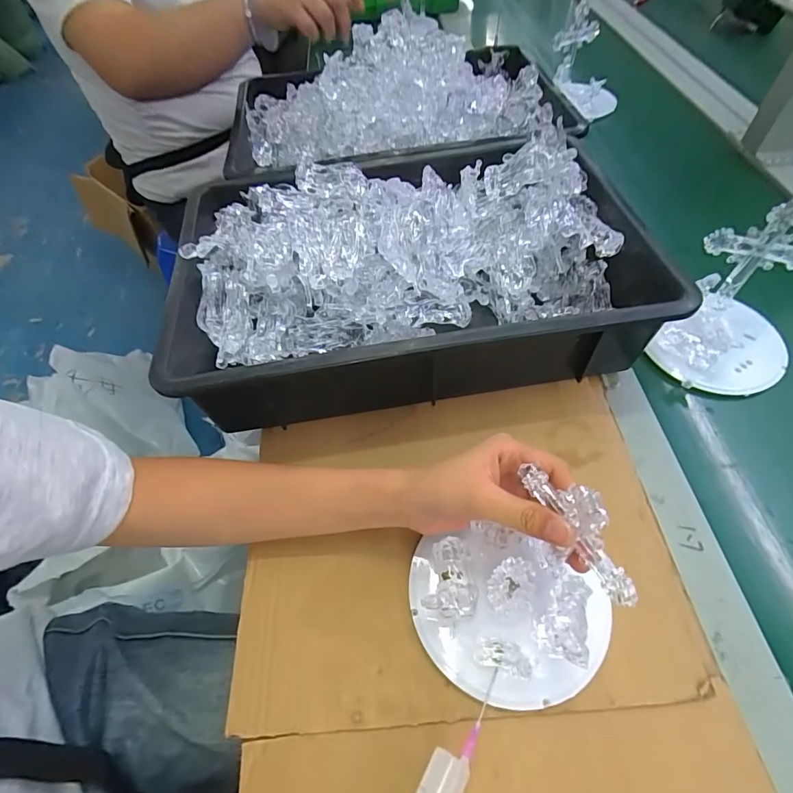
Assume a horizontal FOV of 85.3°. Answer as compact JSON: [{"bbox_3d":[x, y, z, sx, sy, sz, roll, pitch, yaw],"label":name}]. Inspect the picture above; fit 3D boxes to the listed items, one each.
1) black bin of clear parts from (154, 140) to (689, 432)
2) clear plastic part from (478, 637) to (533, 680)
[{"bbox_3d":[0.005,-0.118,0.409,0.389,0.119,0.263,-8,56,-2],"label":"black bin of clear parts"},{"bbox_3d":[0.067,0.160,0.265,0.030,0.012,0.016,12,57,11],"label":"clear plastic part"}]

